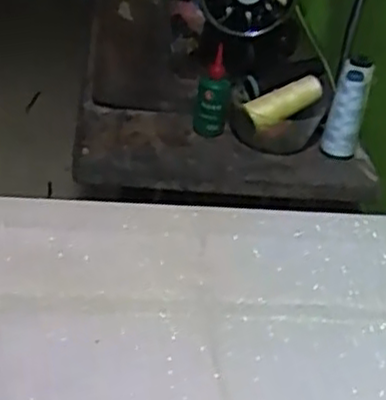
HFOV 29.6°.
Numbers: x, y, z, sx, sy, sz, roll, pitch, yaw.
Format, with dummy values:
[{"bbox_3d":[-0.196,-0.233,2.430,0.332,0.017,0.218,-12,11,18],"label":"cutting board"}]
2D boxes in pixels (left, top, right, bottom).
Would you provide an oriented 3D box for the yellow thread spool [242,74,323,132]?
[{"bbox_3d":[0.117,-0.126,0.932,0.109,0.033,0.030,-28,40,-11],"label":"yellow thread spool"}]

